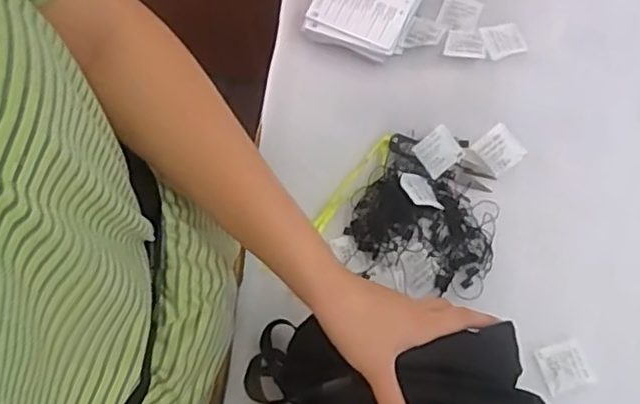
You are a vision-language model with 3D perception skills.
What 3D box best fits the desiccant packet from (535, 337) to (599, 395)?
[{"bbox_3d":[0.214,0.143,0.575,0.040,0.010,0.040,-20,69,0],"label":"desiccant packet"}]

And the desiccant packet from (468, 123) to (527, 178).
[{"bbox_3d":[0.170,-0.049,0.627,0.042,0.007,0.039,-39,76,-9],"label":"desiccant packet"}]

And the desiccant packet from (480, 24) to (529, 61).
[{"bbox_3d":[0.182,-0.160,0.655,0.037,0.007,0.036,-17,74,-3],"label":"desiccant packet"}]

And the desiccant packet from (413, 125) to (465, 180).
[{"bbox_3d":[0.112,-0.047,0.619,0.042,0.010,0.035,-40,76,-9],"label":"desiccant packet"}]

